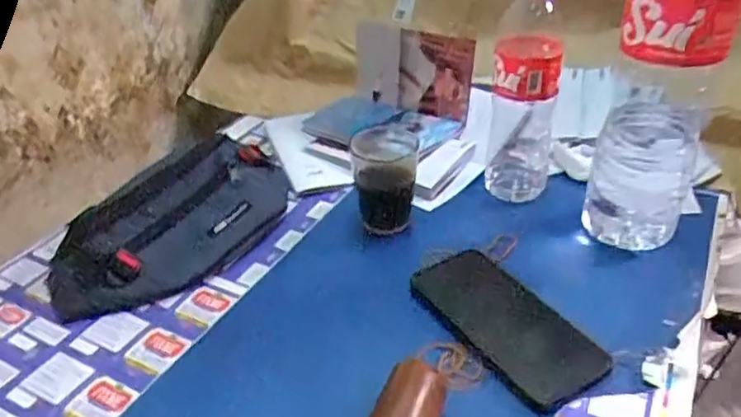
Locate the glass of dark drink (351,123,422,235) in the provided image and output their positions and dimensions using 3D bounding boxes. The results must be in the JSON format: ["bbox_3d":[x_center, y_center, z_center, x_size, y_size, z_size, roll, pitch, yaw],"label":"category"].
[{"bbox_3d":[0.015,-0.029,0.623,0.063,0.085,0.070,-4,35,-2],"label":"glass of dark drink"}]

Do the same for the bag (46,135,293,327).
[{"bbox_3d":[-0.180,0.006,0.599,0.111,0.066,0.255,28,45,36],"label":"bag"}]

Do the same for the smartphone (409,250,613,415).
[{"bbox_3d":[0.108,0.088,0.509,0.078,0.015,0.164,-21,39,-24],"label":"smartphone"}]

